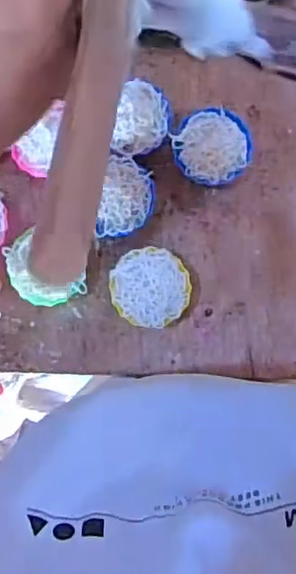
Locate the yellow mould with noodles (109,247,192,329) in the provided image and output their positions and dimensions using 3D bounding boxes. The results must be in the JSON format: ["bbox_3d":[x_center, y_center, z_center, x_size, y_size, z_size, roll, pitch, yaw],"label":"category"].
[{"bbox_3d":[0.002,0.000,0.486,0.059,0.041,0.062,0,84,4],"label":"yellow mould with noodles"}]

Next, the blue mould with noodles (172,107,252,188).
[{"bbox_3d":[0.053,-0.113,0.494,0.060,0.032,0.062,0,84,4],"label":"blue mould with noodles"}]

